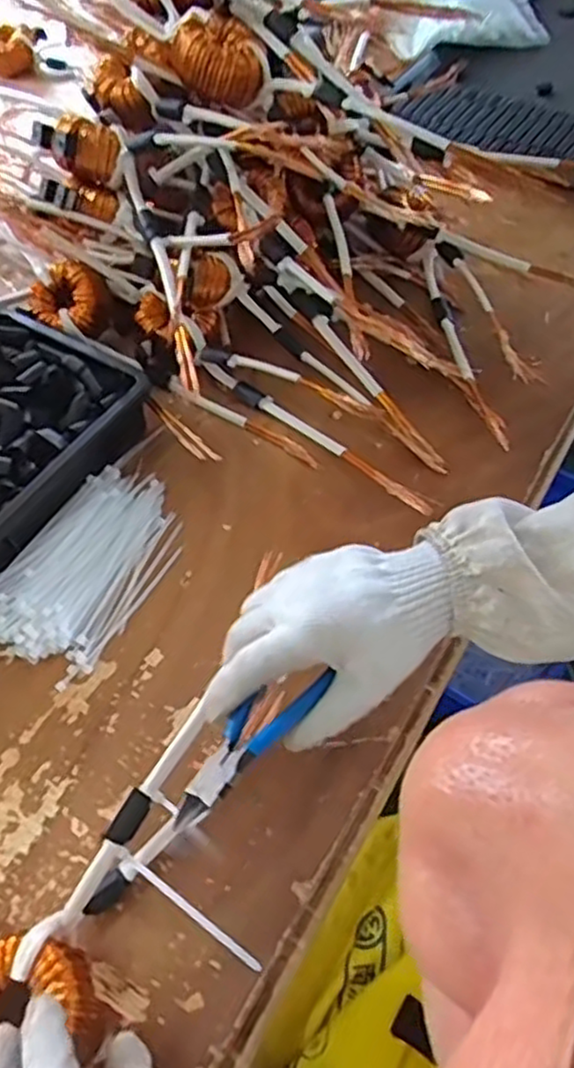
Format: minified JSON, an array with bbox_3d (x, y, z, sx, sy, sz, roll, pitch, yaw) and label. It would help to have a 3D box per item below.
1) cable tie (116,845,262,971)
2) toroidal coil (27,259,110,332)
[{"bbox_3d":[-0.056,0.203,0.386,0.113,0.007,0.005,17,55,38],"label":"cable tie"},{"bbox_3d":[-0.210,-0.225,0.696,0.068,0.035,0.077,-37,82,18],"label":"toroidal coil"}]

